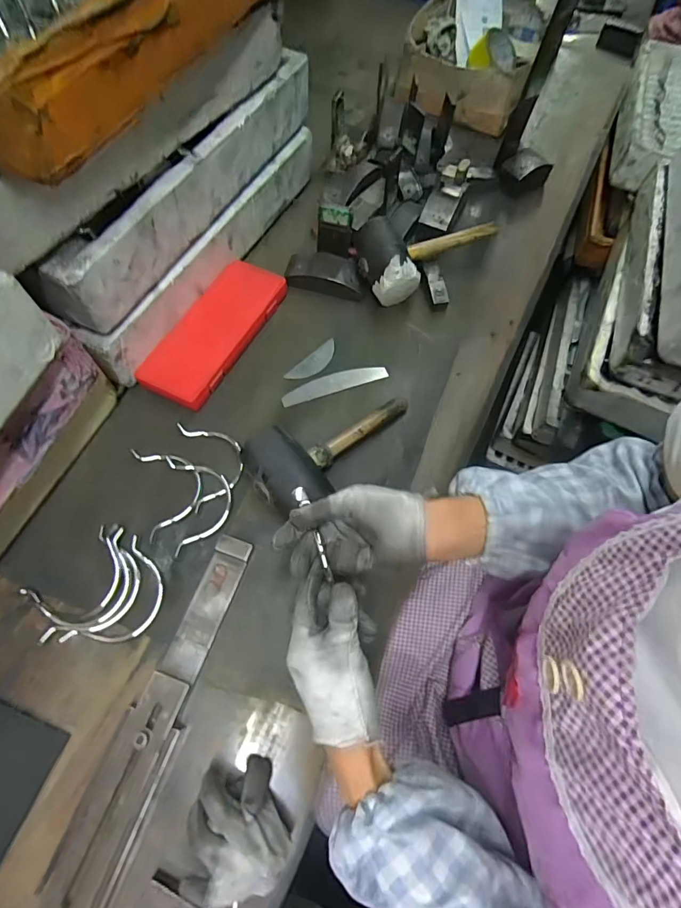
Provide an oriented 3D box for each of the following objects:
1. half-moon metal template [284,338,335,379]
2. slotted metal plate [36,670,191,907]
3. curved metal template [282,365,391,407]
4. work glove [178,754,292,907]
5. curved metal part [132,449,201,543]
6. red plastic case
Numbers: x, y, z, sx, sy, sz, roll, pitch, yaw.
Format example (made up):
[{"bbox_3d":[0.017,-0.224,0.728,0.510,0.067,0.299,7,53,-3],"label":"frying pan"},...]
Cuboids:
[{"bbox_3d":[-0.037,-0.136,0.632,0.028,0.007,0.096,41,69,14],"label":"half-moon metal template"},{"bbox_3d":[-0.202,0.312,0.390,0.057,0.010,0.199,21,67,3],"label":"slotted metal plate"},{"bbox_3d":[-0.009,-0.104,0.619,0.155,0.007,0.034,-17,60,-11],"label":"curved metal template"},{"bbox_3d":[-0.089,0.327,0.378,0.083,0.058,0.088,1,65,-3],"label":"work glove"},{"bbox_3d":[-0.208,0.039,0.527,0.069,0.008,0.118,-18,67,-12],"label":"curved metal part"},{"bbox_3d":[-0.176,-0.182,0.612,0.095,0.033,0.248,24,66,7],"label":"red plastic case"}]

